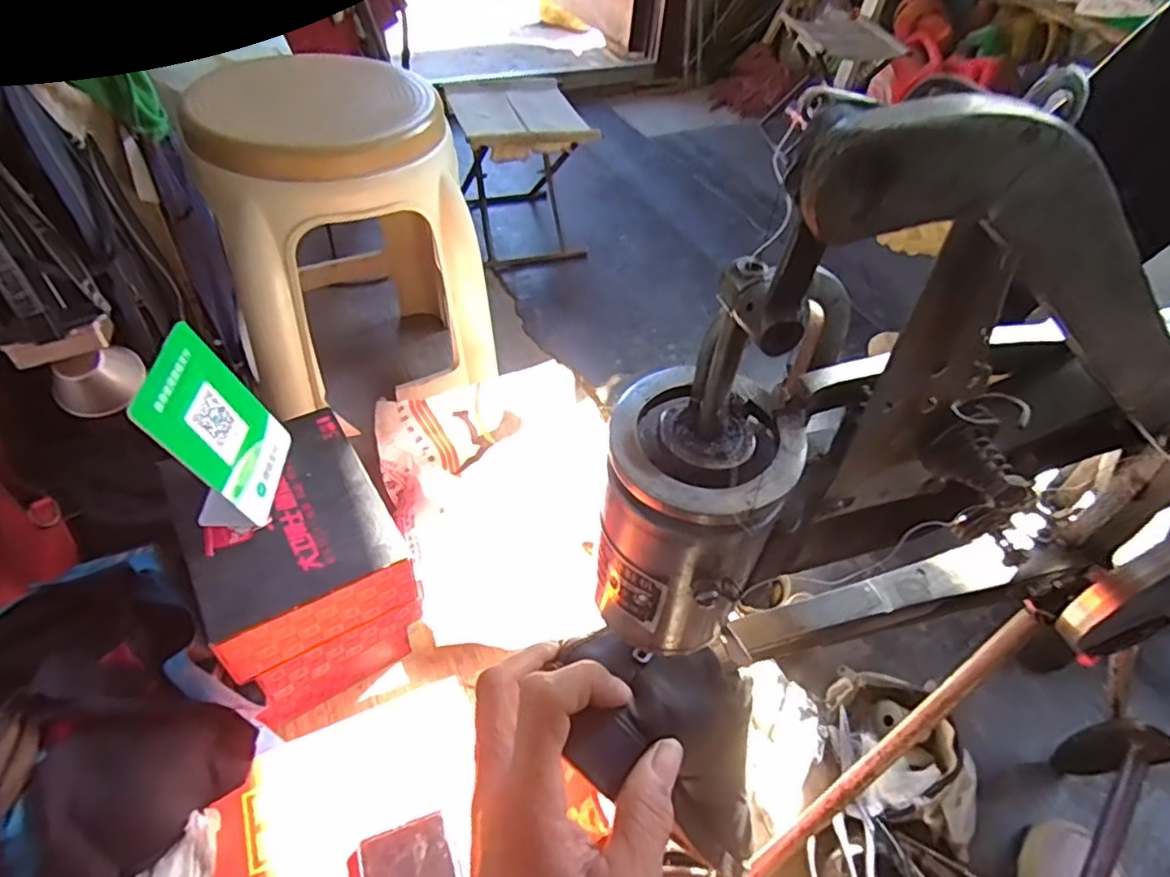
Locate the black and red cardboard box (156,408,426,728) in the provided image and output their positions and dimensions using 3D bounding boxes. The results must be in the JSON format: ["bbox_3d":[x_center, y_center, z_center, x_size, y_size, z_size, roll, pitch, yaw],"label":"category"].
[{"bbox_3d":[-0.293,0.143,0.682,0.167,0.234,0.210,-24,55,-25],"label":"black and red cardboard box"}]

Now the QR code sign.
[{"bbox_3d":[-0.317,-0.008,0.561,0.057,0.152,0.116,0,49,-6],"label":"QR code sign"}]

